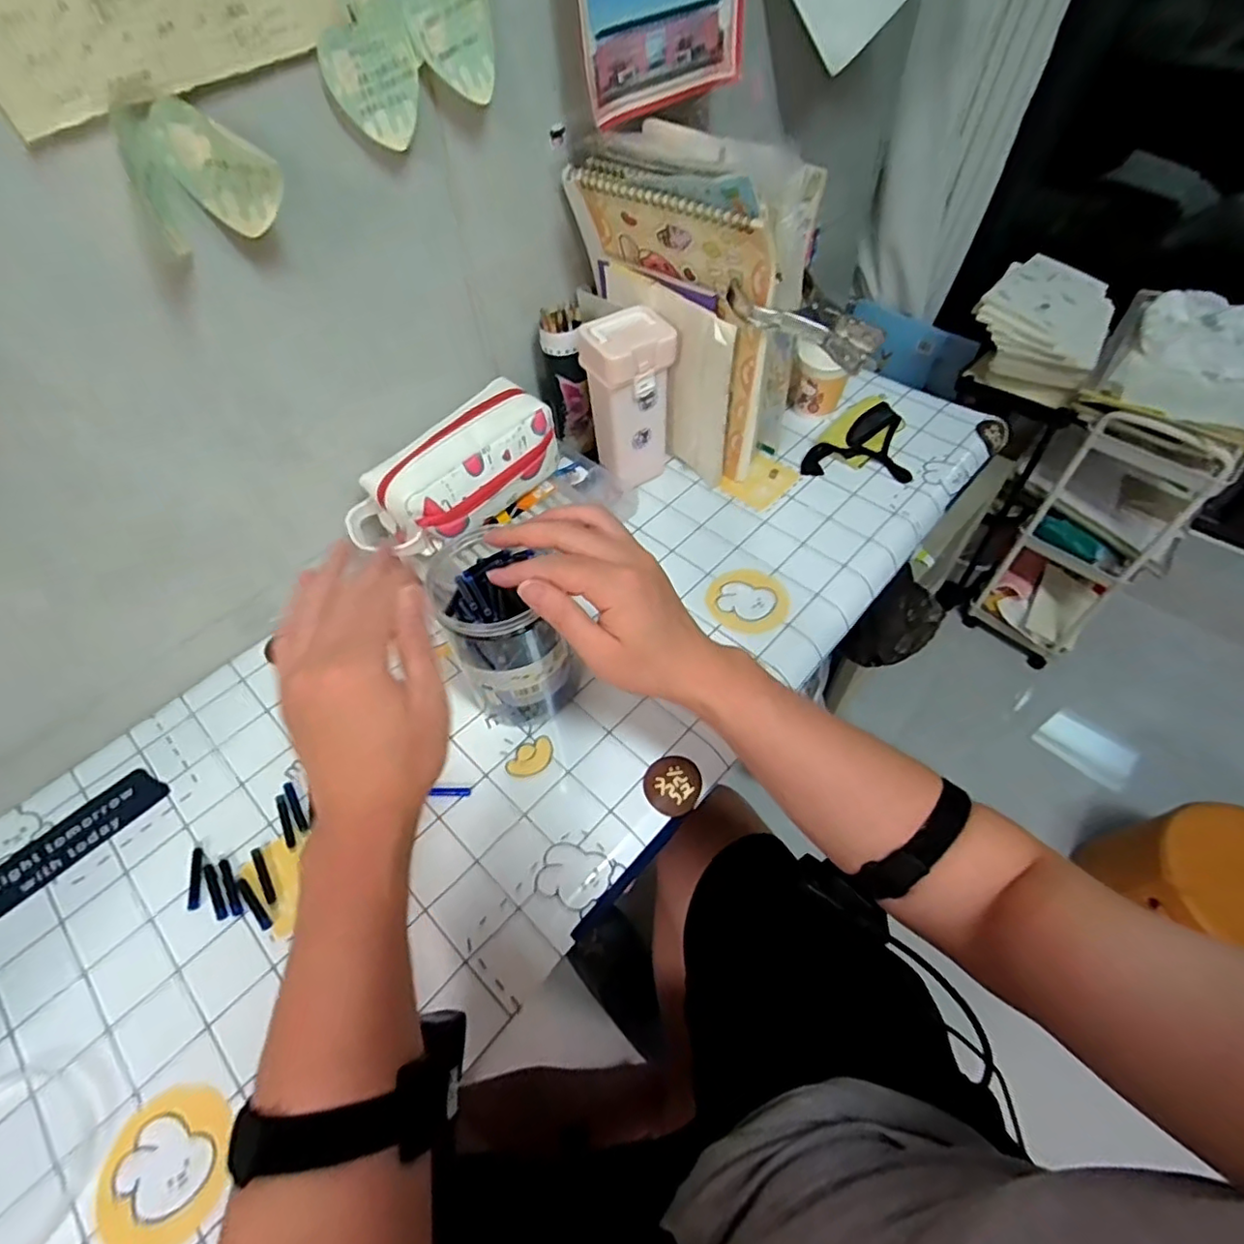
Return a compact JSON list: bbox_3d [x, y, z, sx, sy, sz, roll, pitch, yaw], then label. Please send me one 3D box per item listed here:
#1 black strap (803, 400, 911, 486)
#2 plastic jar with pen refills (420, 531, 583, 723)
[{"bbox_3d":[0.273,-0.212,0.709,0.118,0.038,0.090,4,55,6],"label":"black strap"},{"bbox_3d":[-0.095,0.014,0.504,0.085,0.140,0.103,-24,57,-14],"label":"plastic jar with pen refills"}]

